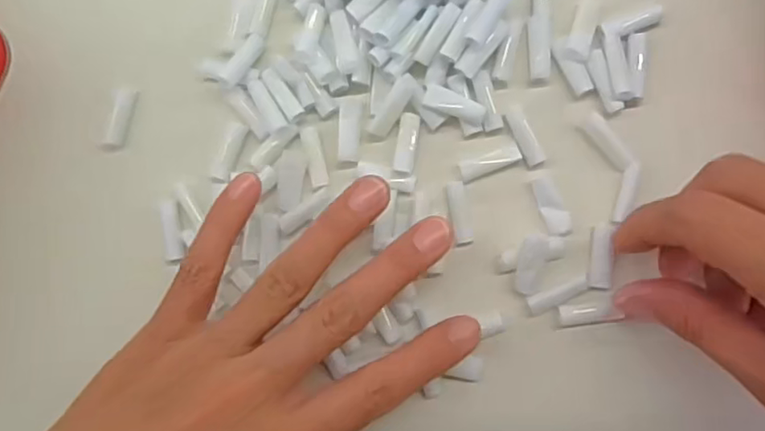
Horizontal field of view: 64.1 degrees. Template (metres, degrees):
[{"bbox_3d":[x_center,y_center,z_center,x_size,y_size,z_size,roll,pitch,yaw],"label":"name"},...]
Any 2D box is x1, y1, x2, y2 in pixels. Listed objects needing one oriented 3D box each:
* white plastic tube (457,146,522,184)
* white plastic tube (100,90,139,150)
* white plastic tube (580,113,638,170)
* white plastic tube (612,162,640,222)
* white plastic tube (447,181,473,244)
[{"bbox_3d":[0.045,-0.022,0.256,0.026,0.005,0.008,-21,94,2],"label":"white plastic tube"},{"bbox_3d":[-0.115,-0.042,0.268,0.008,0.008,0.028,13,94,0],"label":"white plastic tube"},{"bbox_3d":[0.092,-0.030,0.251,0.008,0.006,0.027,-42,93,3],"label":"white plastic tube"},{"bbox_3d":[0.100,-0.009,0.251,0.006,0.005,0.024,13,94,0],"label":"white plastic tube"},{"bbox_3d":[0.033,-0.001,0.257,0.008,0.004,0.027,-10,94,2],"label":"white plastic tube"}]

